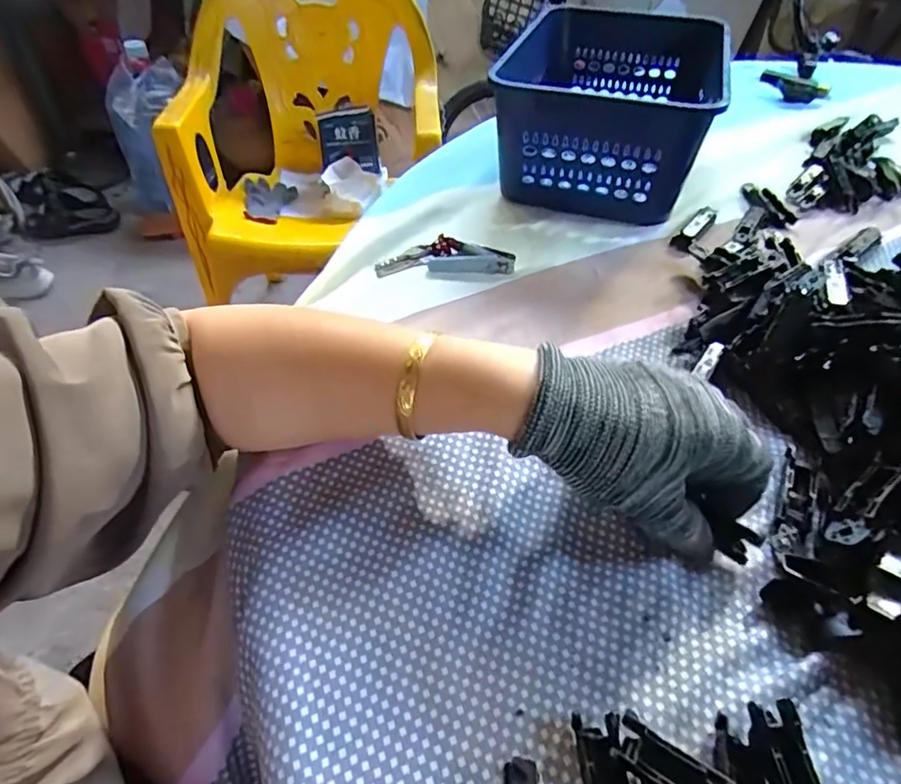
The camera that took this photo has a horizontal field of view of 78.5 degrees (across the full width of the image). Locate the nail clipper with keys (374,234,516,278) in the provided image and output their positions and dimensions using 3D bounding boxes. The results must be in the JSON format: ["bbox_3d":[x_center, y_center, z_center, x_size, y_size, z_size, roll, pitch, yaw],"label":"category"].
[{"bbox_3d":[-0.005,-0.103,0.411,0.099,0.012,0.040,-5,49,-7],"label":"nail clipper with keys"}]

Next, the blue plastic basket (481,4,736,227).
[{"bbox_3d":[0.143,-0.263,0.502,0.163,0.092,0.255,16,49,12],"label":"blue plastic basket"}]

